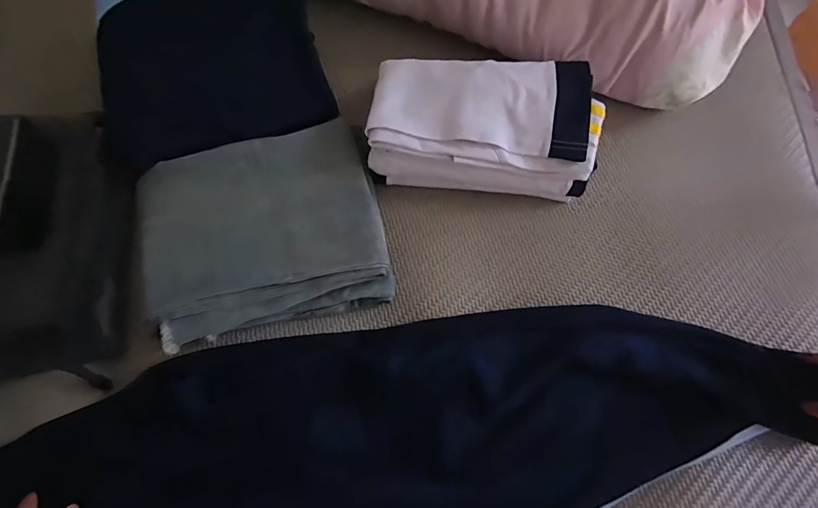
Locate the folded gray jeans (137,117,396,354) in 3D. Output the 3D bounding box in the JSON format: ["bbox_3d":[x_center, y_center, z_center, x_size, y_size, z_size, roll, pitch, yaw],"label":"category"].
[{"bbox_3d":[-0.160,-0.027,0.470,0.248,0.049,0.211,-15,72,-5],"label":"folded gray jeans"}]

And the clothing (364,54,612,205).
[{"bbox_3d":[0.084,-0.146,0.492,0.250,0.094,0.137,4,71,1],"label":"clothing"}]

